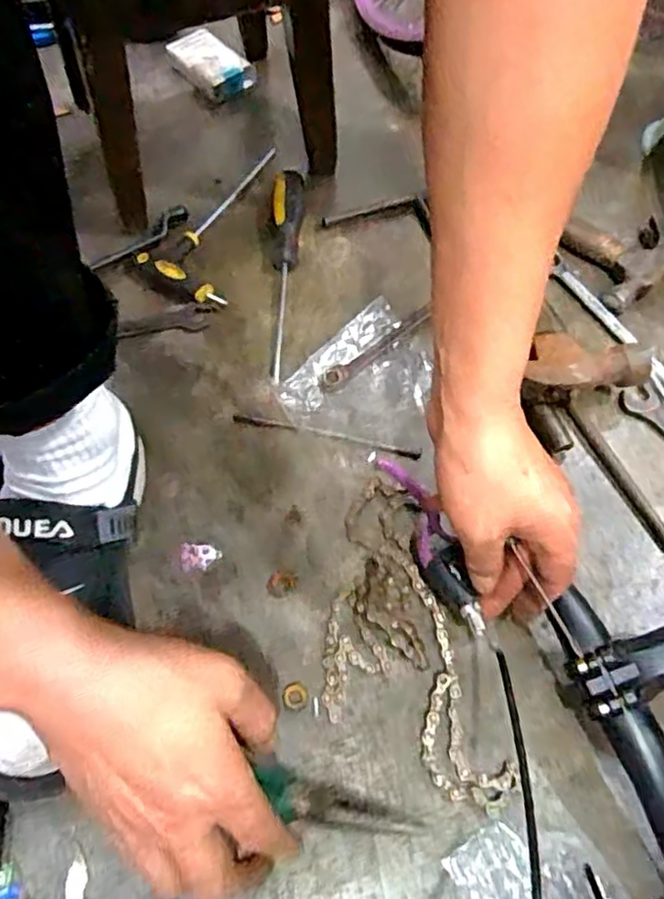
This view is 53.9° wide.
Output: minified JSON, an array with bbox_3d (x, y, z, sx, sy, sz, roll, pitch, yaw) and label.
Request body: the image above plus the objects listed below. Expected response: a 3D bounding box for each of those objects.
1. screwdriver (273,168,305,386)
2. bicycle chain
[{"bbox_3d":[-0.038,-0.159,0.578,0.028,0.039,0.202,-1,62,-2],"label":"screwdriver"},{"bbox_3d":[0.039,0.131,0.453,0.100,0.019,0.222,-15,64,-10],"label":"bicycle chain"}]

